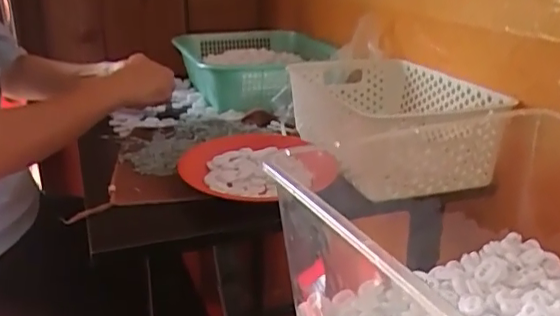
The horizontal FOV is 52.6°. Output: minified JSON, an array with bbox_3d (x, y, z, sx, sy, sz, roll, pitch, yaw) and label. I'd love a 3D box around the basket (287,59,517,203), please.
[{"bbox_3d":[0.153,-0.061,0.831,0.219,0.107,0.330,-4,21,-12],"label":"basket"}]

